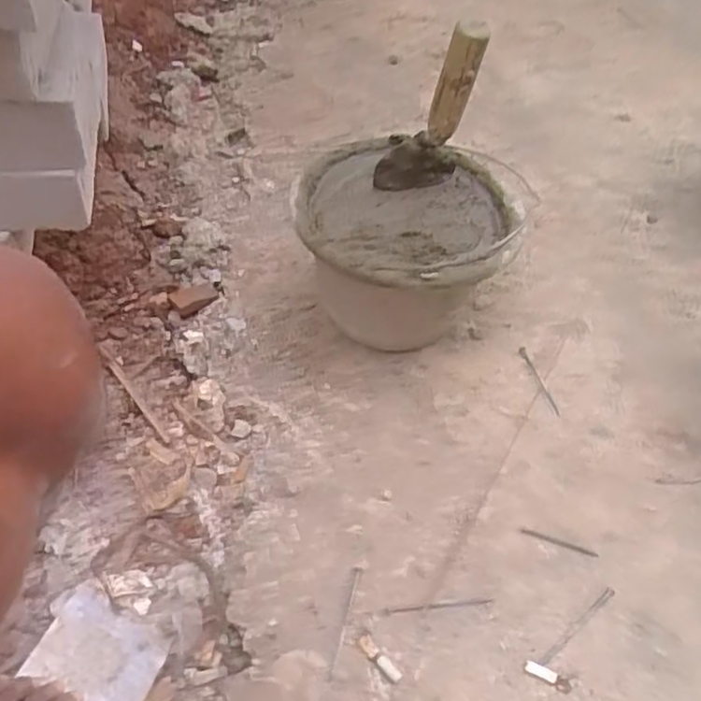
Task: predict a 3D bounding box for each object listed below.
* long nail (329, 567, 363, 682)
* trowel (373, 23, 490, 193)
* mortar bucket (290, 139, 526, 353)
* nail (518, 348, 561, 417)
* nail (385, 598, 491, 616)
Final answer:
[{"bbox_3d":[-0.004,0.242,0.612,0.006,0.004,0.103,13,50,7],"label":"long nail"},{"bbox_3d":[0.082,-0.256,0.717,0.088,0.206,0.074,11,56,1],"label":"trowel"},{"bbox_3d":[0.060,-0.106,0.804,0.238,0.176,0.230,3,56,-4],"label":"mortar bucket"},{"bbox_3d":[0.223,0.036,0.810,0.011,0.008,0.096,-13,52,-14],"label":"nail"},{"bbox_3d":[0.082,0.237,0.635,0.103,0.004,0.006,-4,50,-7],"label":"nail"}]

